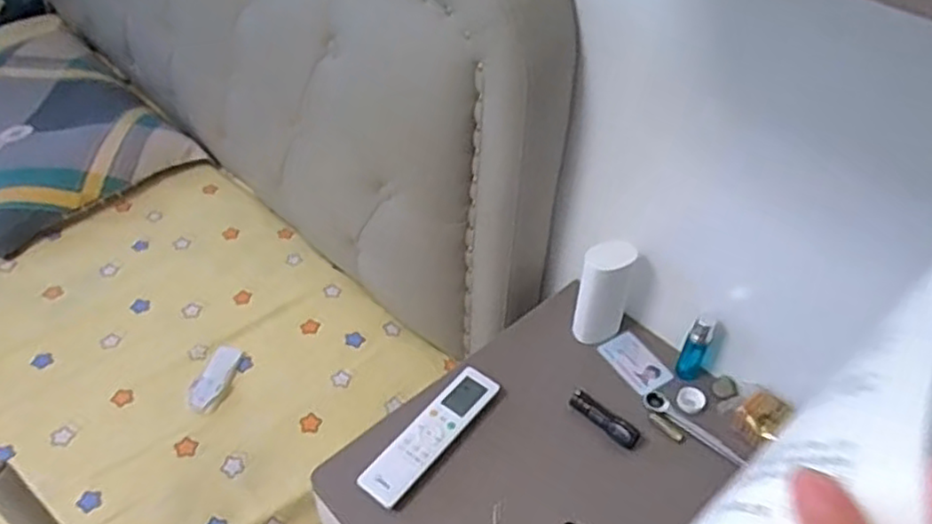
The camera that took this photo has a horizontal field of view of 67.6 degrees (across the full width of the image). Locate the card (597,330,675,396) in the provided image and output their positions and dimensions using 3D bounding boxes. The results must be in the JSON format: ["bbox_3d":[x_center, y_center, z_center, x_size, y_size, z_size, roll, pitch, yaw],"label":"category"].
[{"bbox_3d":[0.216,0.129,0.893,0.065,0.005,0.089,-20,46,-25],"label":"card"}]

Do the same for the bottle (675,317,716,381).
[{"bbox_3d":[0.279,0.108,0.847,0.029,0.095,0.033,26,50,22],"label":"bottle"}]

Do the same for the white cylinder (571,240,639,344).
[{"bbox_3d":[0.173,0.040,0.877,0.059,0.141,0.059,18,47,16],"label":"white cylinder"}]

